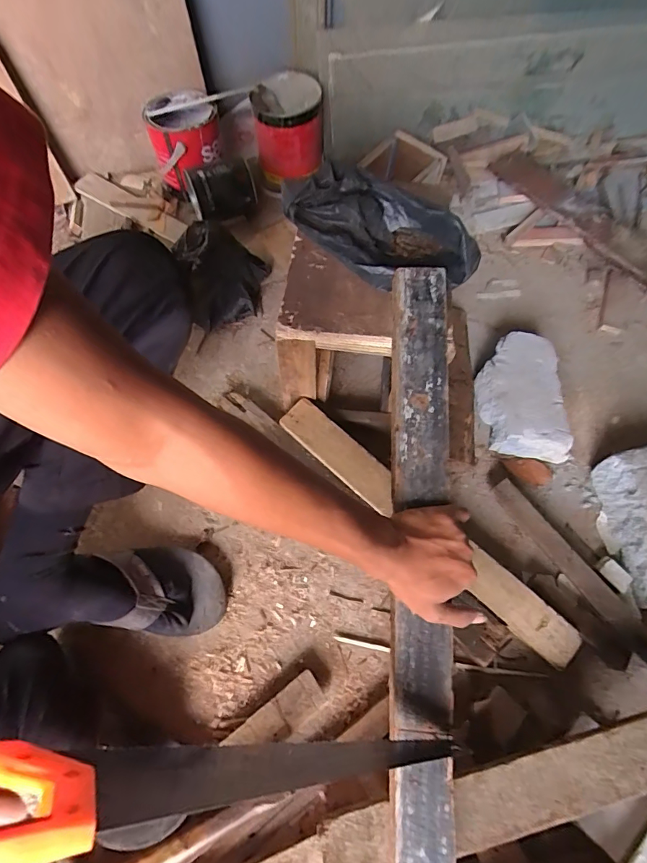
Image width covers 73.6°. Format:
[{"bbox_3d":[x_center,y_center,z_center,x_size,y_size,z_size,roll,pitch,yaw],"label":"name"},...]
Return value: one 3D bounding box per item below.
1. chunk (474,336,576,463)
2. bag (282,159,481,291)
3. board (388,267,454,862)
[{"bbox_3d":[0.326,-0.056,0.718,0.123,0.074,0.202,0,62,0],"label":"chunk"},{"bbox_3d":[0.071,-0.252,0.560,0.252,0.094,0.097,25,65,12],"label":"bag"},{"bbox_3d":[0.102,0.126,0.454,0.059,0.015,0.644,3,78,1],"label":"board"}]

